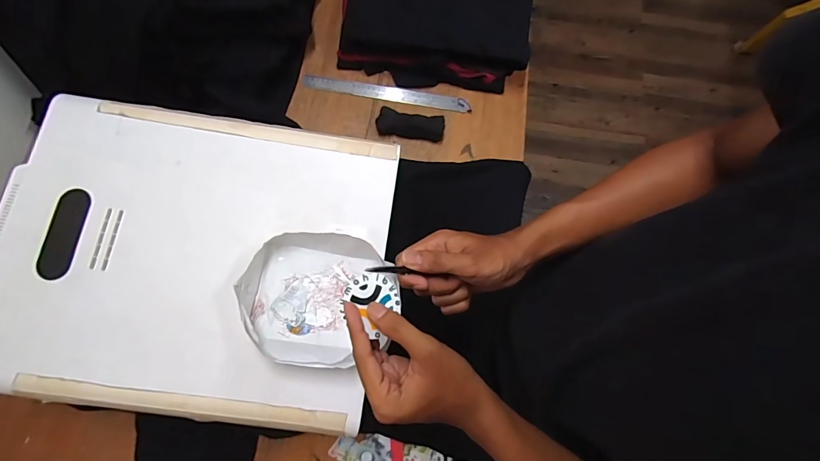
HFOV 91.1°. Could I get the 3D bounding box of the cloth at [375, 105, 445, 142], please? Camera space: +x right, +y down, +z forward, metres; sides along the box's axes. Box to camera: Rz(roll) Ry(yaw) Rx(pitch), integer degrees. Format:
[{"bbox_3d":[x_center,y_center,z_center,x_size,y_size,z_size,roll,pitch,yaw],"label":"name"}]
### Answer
[{"bbox_3d":[0.001,-0.201,0.757,0.124,0.028,0.045,7,75,-1],"label":"cloth"}]

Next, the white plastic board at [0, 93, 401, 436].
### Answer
[{"bbox_3d":[-0.289,0.028,0.537,0.495,0.029,0.397,7,76,1],"label":"white plastic board"}]

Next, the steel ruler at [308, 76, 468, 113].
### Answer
[{"bbox_3d":[-0.045,-0.268,0.787,0.323,0.006,0.033,11,80,1],"label":"steel ruler"}]

